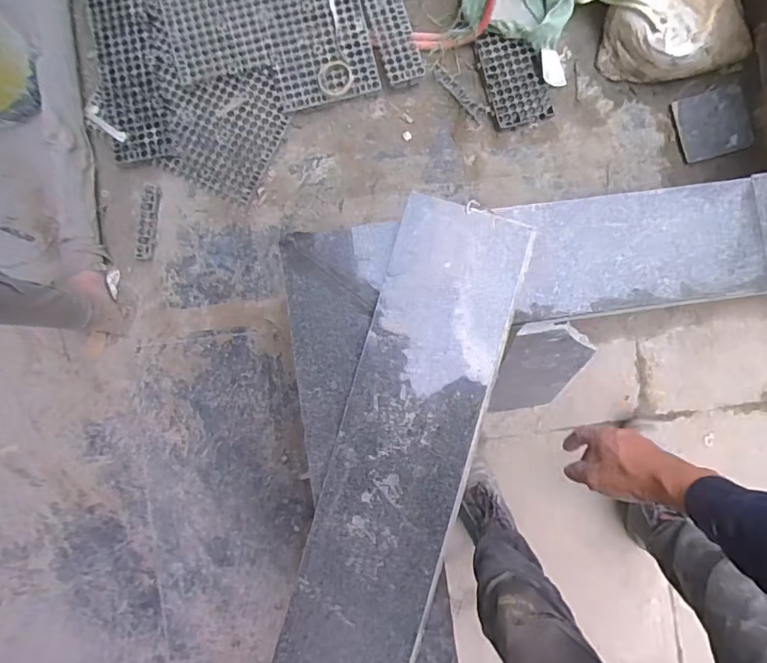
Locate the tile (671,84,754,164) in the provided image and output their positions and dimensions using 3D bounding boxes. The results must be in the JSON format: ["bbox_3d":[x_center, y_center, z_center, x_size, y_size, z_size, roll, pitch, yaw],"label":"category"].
[{"bbox_3d":[0.888,-0.558,1.335,0.182,0.025,0.174,-14,88,2],"label":"tile"}]

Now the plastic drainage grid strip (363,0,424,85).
[{"bbox_3d":[-0.004,-0.885,1.308,0.100,0.033,0.459,-17,88,2],"label":"plastic drainage grid strip"}]

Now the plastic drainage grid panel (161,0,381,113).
[{"bbox_3d":[-0.303,-0.805,1.276,0.487,0.060,0.467,-14,95,1],"label":"plastic drainage grid panel"}]

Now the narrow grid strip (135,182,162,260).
[{"bbox_3d":[-0.609,-0.279,1.289,0.043,0.022,0.194,9,89,3],"label":"narrow grid strip"}]

